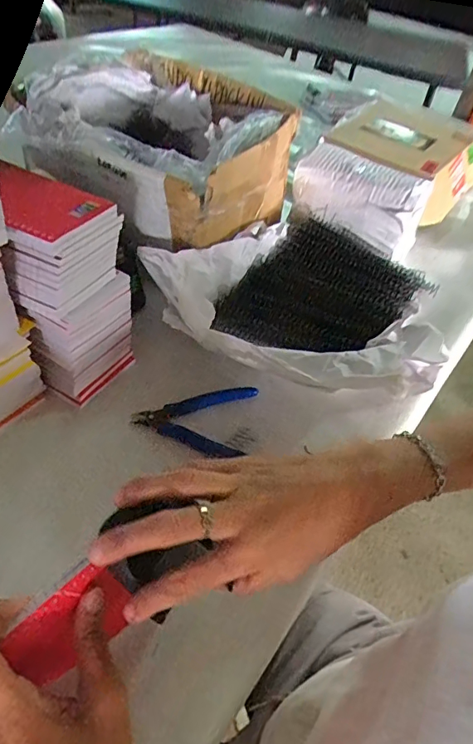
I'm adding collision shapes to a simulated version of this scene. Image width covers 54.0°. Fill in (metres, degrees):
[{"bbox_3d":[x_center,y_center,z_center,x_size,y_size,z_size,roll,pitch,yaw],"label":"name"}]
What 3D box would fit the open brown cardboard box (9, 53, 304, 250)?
[{"bbox_3d":[-0.085,-0.293,0.615,0.284,0.145,0.307,25,50,13],"label":"open brown cardboard box"}]

